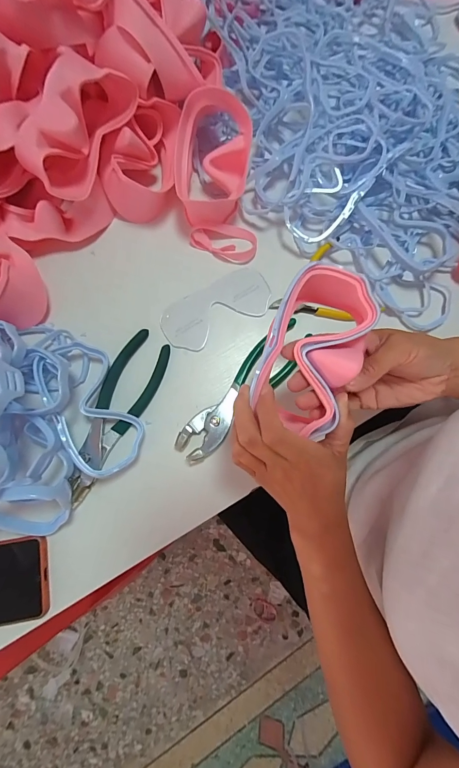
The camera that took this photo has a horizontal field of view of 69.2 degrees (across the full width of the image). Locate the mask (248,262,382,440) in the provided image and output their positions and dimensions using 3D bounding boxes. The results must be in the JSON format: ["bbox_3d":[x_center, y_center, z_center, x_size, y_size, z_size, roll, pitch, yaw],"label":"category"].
[{"bbox_3d":[0.066,-0.029,0.282,0.078,0.057,0.129,20,80,3],"label":"mask"}]

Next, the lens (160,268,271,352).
[{"bbox_3d":[-0.015,-0.091,0.404,0.137,0.005,0.064,-30,81,-7],"label":"lens"}]

